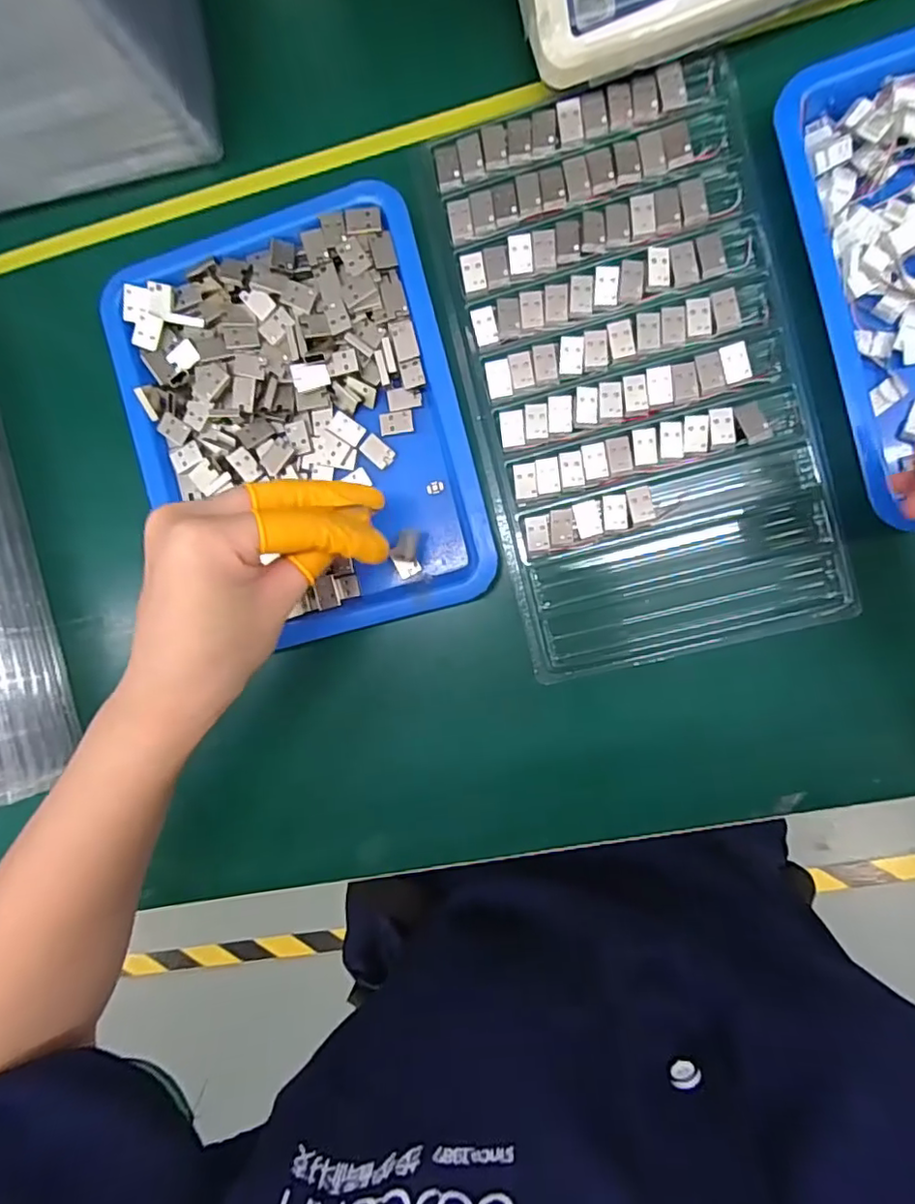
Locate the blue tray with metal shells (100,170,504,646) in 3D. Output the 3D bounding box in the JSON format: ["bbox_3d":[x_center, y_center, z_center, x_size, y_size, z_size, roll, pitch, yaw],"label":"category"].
[{"bbox_3d":[-0.084,-0.090,0.311,0.168,0.028,0.214,-14,91,8],"label":"blue tray with metal shells"}]

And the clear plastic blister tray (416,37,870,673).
[{"bbox_3d":[0.090,-0.112,0.302,0.156,0.021,0.285,-13,91,8],"label":"clear plastic blister tray"}]

